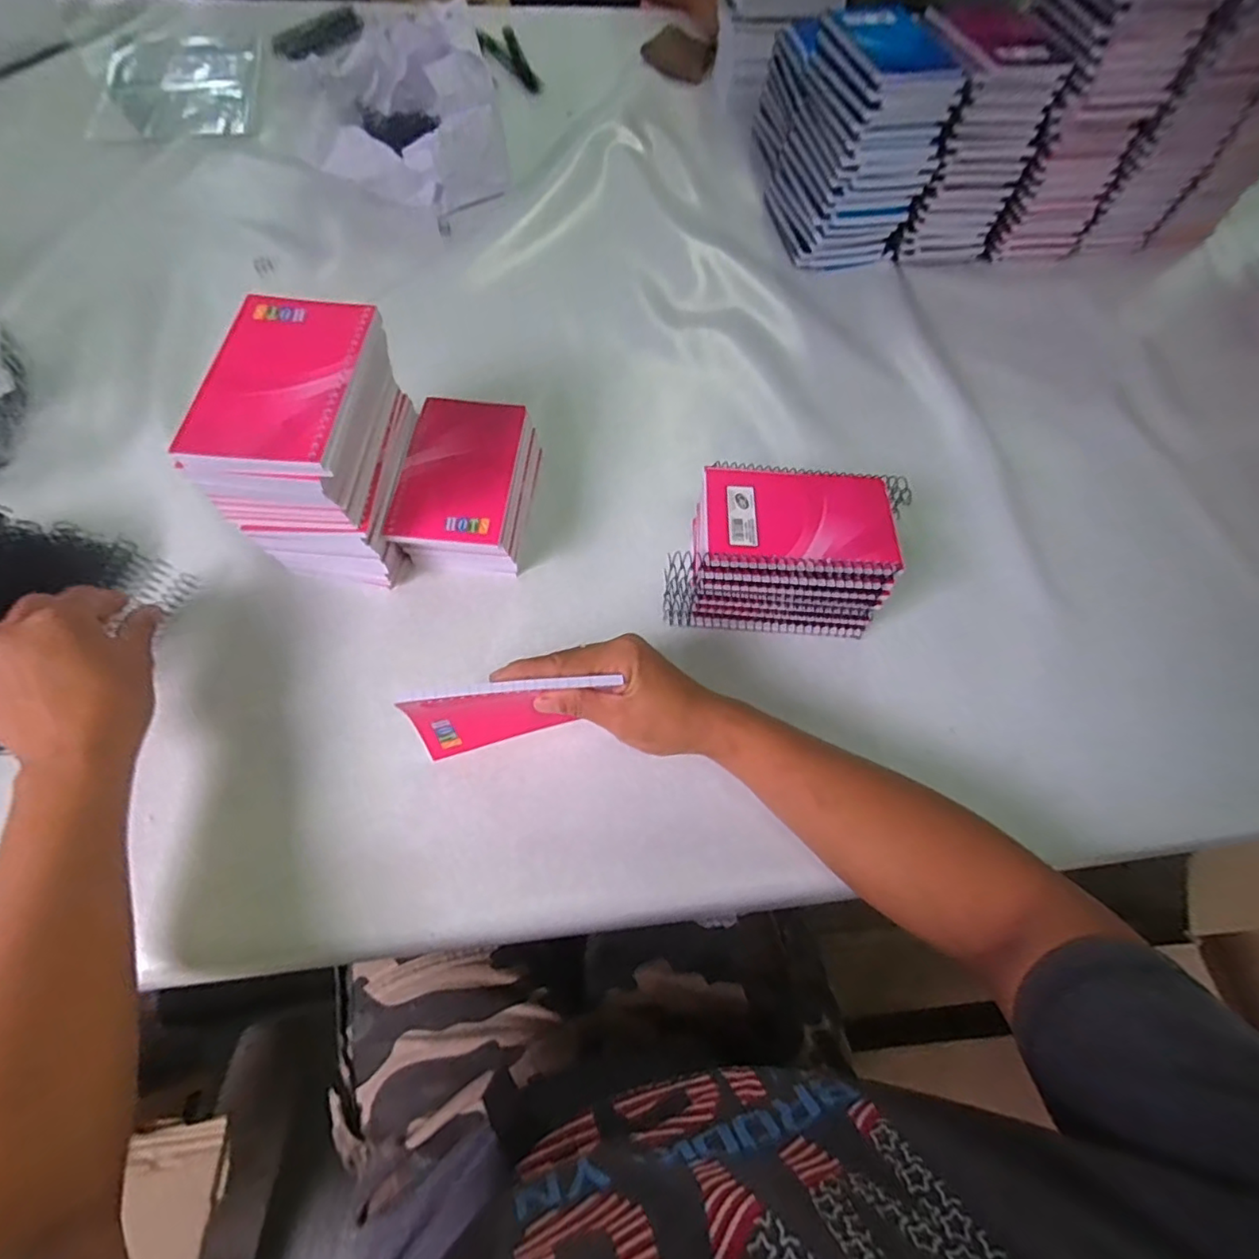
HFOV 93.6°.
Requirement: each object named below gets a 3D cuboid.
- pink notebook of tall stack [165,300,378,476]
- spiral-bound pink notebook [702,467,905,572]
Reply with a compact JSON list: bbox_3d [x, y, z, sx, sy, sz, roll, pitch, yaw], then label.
[{"bbox_3d":[-0.201,-0.144,0.345,0.077,0.013,0.134,3,64,-2],"label":"pink notebook of tall stack"},{"bbox_3d":[0.119,-0.079,0.410,0.130,0.010,0.089,3,64,-1],"label":"spiral-bound pink notebook"}]

